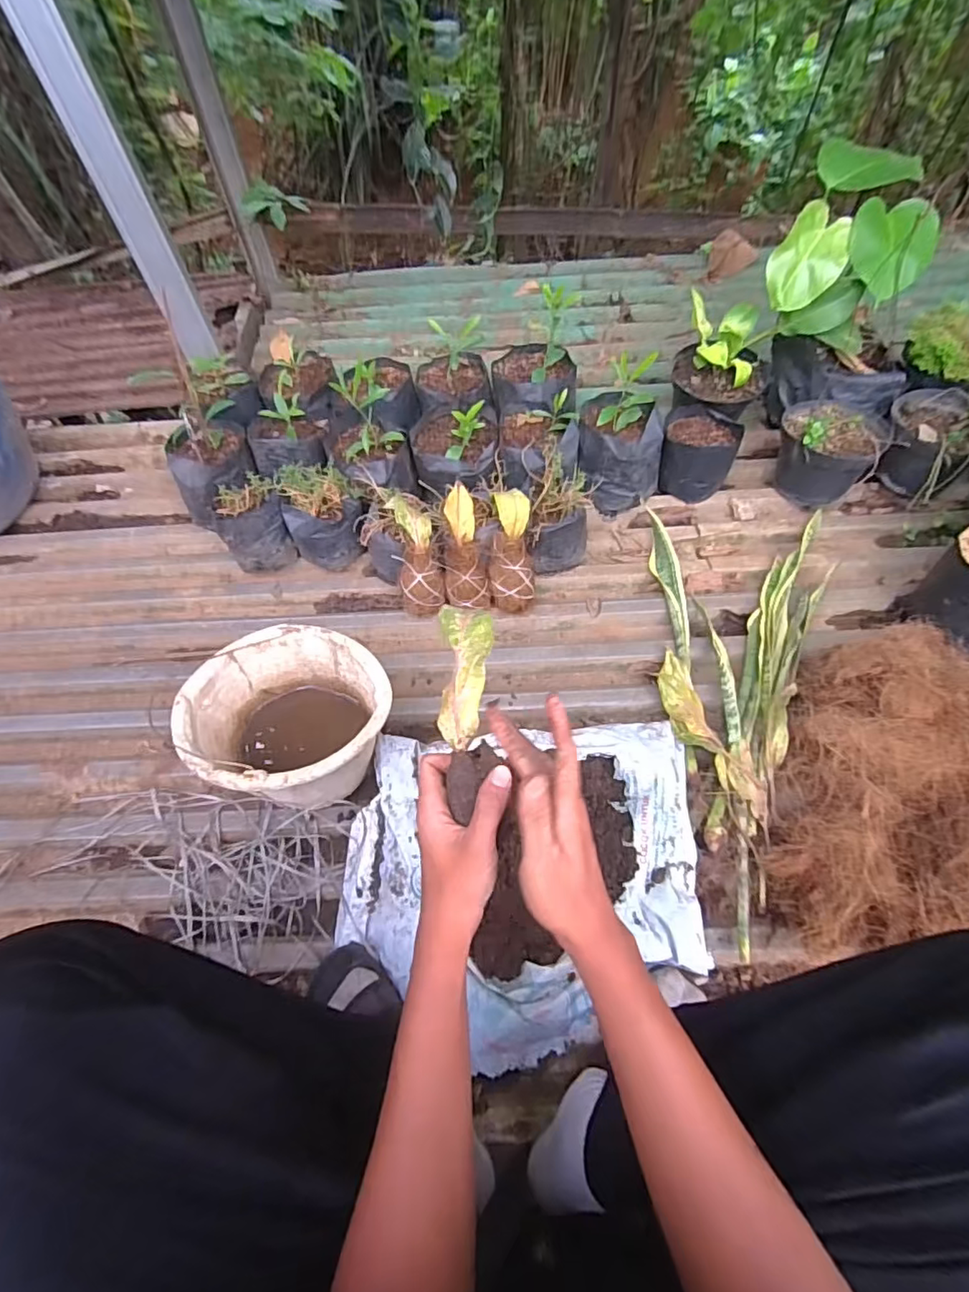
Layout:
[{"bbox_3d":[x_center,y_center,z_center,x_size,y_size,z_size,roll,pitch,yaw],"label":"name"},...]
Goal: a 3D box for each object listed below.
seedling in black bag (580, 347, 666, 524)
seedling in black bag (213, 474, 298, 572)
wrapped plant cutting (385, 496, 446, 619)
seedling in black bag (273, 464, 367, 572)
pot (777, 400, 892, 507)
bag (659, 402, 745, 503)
[{"bbox_3d":[0.248,-0.376,1.020,0.150,0.212,0.170,6,61,4],"label":"seedling in black bag"},{"bbox_3d":[-0.407,-0.211,1.000,0.114,0.130,0.105,-21,63,-11],"label":"seedling in black bag"},{"bbox_3d":[-0.110,-0.144,0.920,0.070,0.185,0.060,-9,20,-3],"label":"wrapped plant cutting"},{"bbox_3d":[-0.282,-0.225,0.999,0.136,0.132,0.133,-10,61,-5],"label":"seedling in black bag"},{"bbox_3d":[0.611,-0.349,1.027,0.165,0.156,0.172,0,61,0],"label":"pot"},{"bbox_3d":[0.397,-0.363,1.063,0.131,0.120,0.129,11,62,7],"label":"bag"}]

